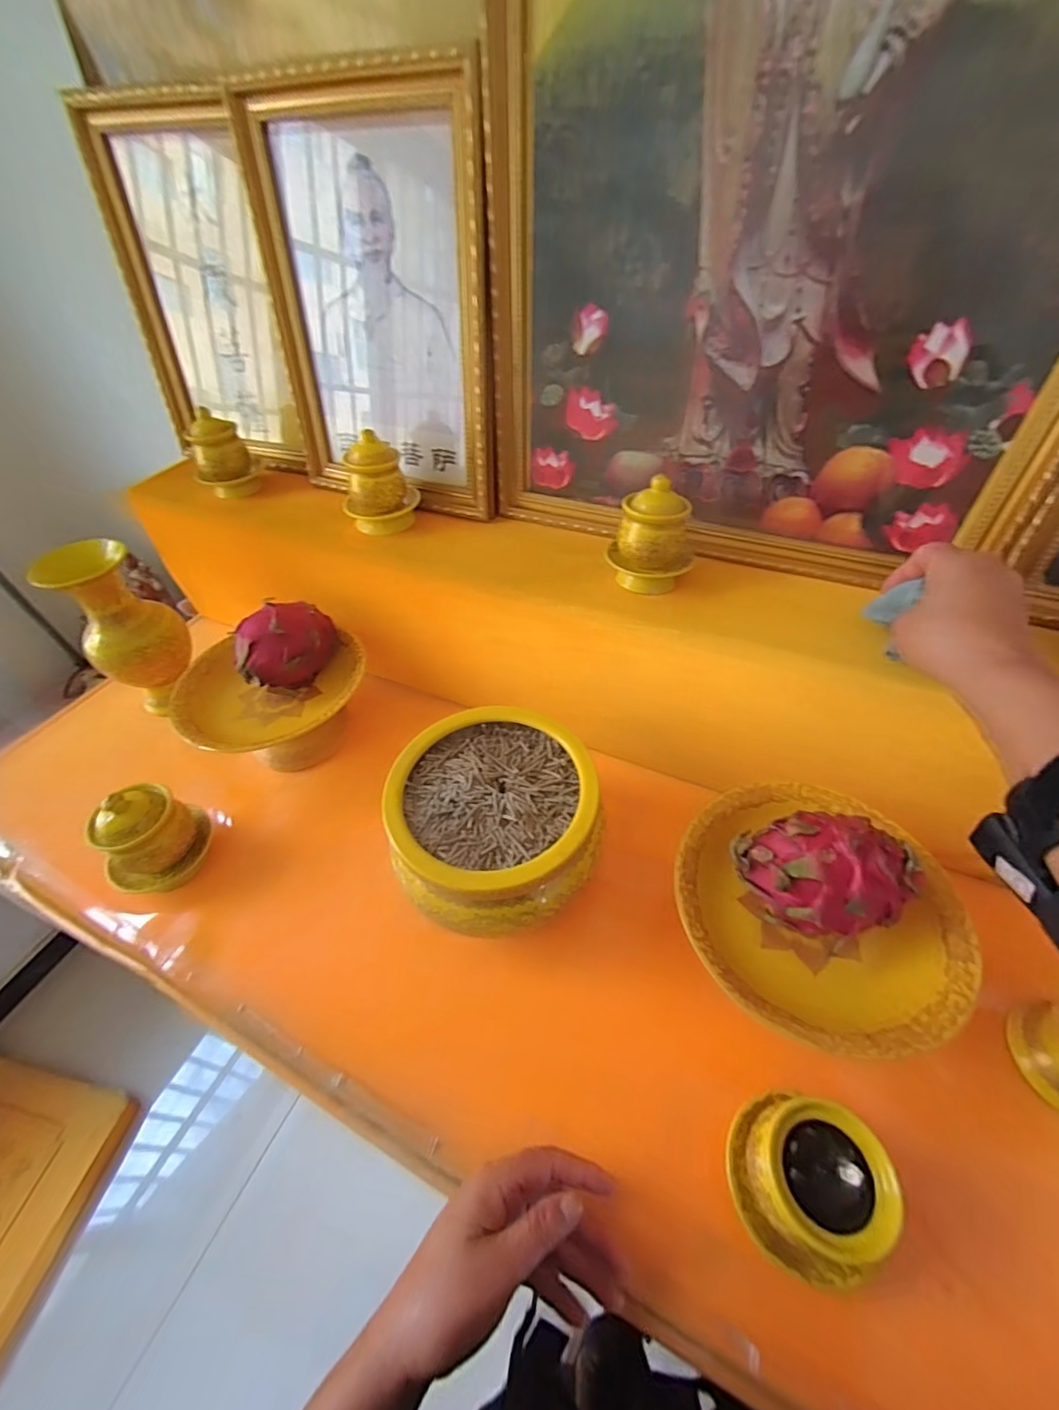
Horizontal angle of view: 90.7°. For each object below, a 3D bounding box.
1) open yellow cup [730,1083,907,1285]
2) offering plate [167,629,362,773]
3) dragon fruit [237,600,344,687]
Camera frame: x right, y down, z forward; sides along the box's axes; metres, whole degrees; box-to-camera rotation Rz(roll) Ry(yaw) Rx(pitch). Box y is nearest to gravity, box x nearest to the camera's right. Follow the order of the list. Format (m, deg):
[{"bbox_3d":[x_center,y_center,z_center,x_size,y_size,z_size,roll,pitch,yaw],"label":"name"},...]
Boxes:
[{"bbox_3d":[0.174,0.298,0.322,0.089,0.066,0.078,26,54,25],"label":"open yellow cup"},{"bbox_3d":[-0.287,0.004,0.615,0.202,0.094,0.183,-4,47,0],"label":"offering plate"},{"bbox_3d":[-0.268,-0.069,0.585,0.081,0.076,0.105,10,49,12],"label":"dragon fruit"}]

